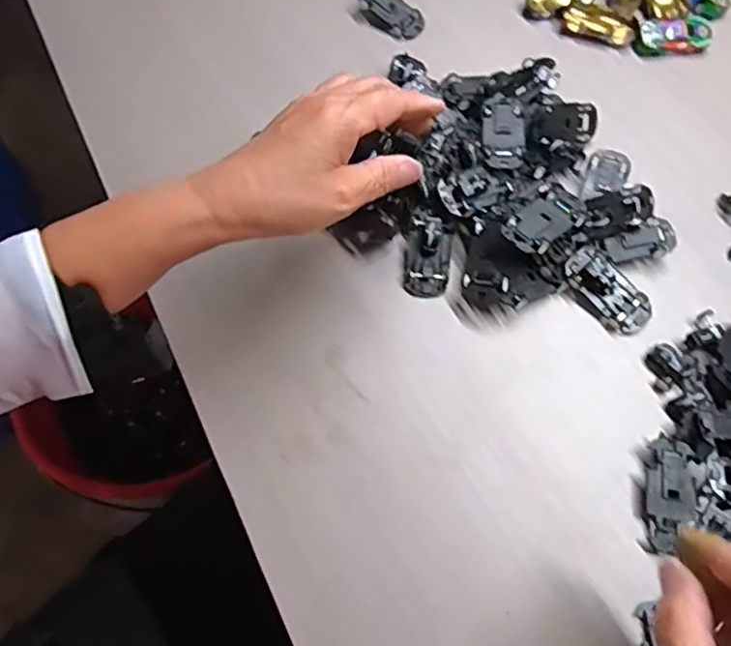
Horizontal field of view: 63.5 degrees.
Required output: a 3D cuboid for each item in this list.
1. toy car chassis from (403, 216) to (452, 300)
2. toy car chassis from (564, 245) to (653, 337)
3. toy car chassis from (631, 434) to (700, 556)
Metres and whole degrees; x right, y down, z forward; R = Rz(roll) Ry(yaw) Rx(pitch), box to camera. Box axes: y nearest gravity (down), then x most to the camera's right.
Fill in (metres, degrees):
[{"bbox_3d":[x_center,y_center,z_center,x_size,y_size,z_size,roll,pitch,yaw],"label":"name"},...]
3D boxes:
[{"bbox_3d":[0.045,-0.047,0.417,0.029,0.021,0.055,8,65,4],"label":"toy car chassis"},{"bbox_3d":[0.167,-0.023,0.408,0.033,0.018,0.065,-41,71,-17],"label":"toy car chassis"},{"bbox_3d":[0.180,0.104,0.353,0.035,0.010,0.066,20,70,10],"label":"toy car chassis"}]

